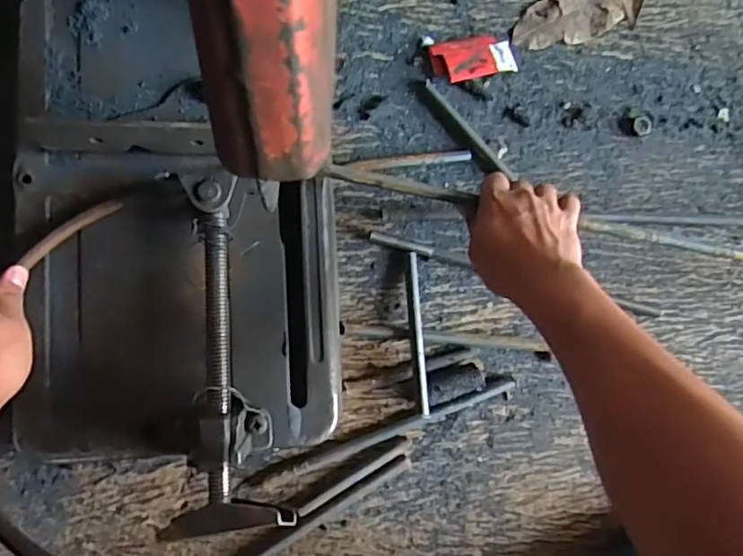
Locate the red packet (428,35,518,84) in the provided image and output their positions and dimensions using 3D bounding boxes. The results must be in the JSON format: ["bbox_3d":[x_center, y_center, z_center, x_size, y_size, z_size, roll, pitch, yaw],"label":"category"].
[{"bbox_3d":[0.103,-0.221,0.590,0.083,0.016,0.044,-13,87,-8],"label":"red packet"}]

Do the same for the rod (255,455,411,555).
[{"bbox_3d":[-0.048,0.218,0.533,0.191,0.009,0.014,-31,89,-9],"label":"rod"}]

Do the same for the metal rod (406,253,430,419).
[{"bbox_3d":[0.043,0.051,0.544,0.011,0.007,0.151,-7,76,15],"label":"metal rod"}]

